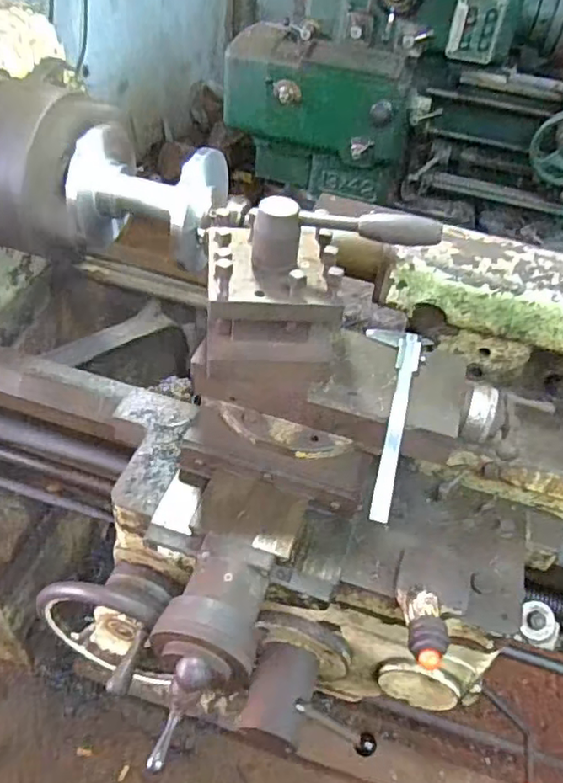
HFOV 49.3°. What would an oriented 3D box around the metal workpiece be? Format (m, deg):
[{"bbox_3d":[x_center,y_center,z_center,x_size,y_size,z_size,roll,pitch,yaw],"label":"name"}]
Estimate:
[{"bbox_3d":[-0.181,-0.255,0.830,0.186,0.136,0.138,8,46,1],"label":"metal workpiece"}]

